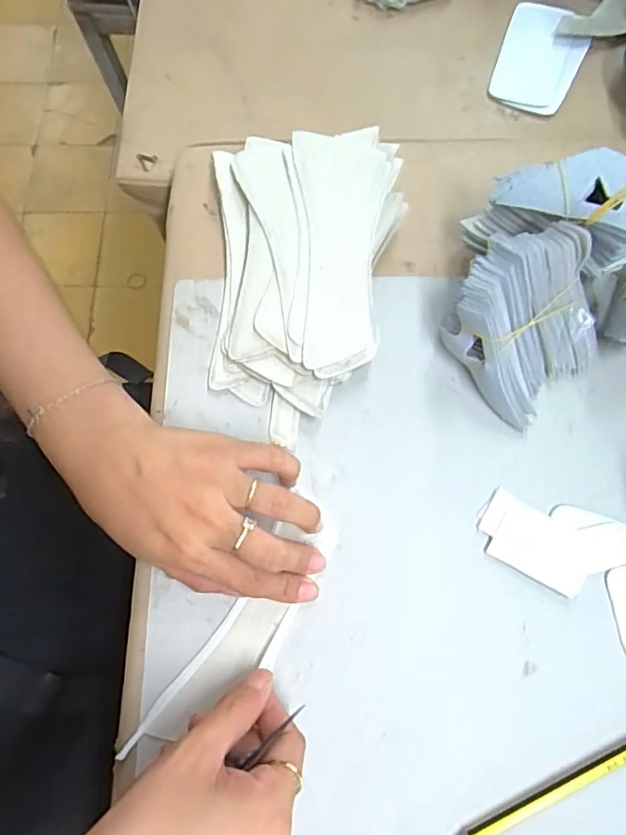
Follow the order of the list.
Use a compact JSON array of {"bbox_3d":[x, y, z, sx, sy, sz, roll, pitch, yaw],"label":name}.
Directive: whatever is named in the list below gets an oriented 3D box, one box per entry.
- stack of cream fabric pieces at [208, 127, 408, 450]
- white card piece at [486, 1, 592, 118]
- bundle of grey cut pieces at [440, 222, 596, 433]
[{"bbox_3d":[-0.005,-0.095,0.345,0.123,0.041,0.210,0,73,2],"label":"stack of cream fabric pieces"},{"bbox_3d":[0.188,-0.299,0.443,0.066,0.008,0.106,23,75,9],"label":"white card piece"},{"bbox_3d":[0.128,-0.058,0.318,0.085,0.061,0.084,-41,75,-10],"label":"bundle of grey cut pieces"}]

